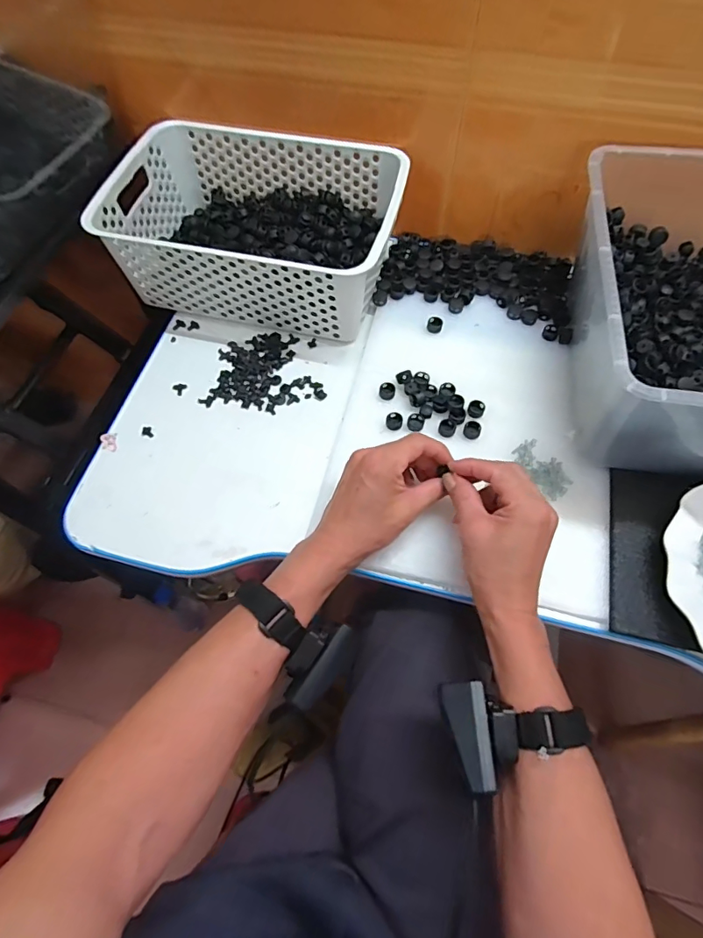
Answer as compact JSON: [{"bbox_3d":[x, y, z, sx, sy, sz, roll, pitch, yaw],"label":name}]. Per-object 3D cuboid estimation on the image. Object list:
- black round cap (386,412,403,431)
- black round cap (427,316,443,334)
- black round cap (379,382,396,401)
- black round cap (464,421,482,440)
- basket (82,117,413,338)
[{"bbox_3d":[0.044,-0.048,0.496,0.016,0.009,0.017,-1,64,1],"label":"black round cap"},{"bbox_3d":[0.095,-0.164,0.552,0.017,0.010,0.019,8,64,6],"label":"black round cap"},{"bbox_3d":[0.038,-0.081,0.514,0.016,0.011,0.018,8,64,6],"label":"black round cap"},{"bbox_3d":[0.122,-0.039,0.492,0.016,0.008,0.019,20,66,11],"label":"black round cap"},{"bbox_3d":[-0.103,-0.274,0.565,0.302,0.109,0.202,11,64,7],"label":"basket"}]

